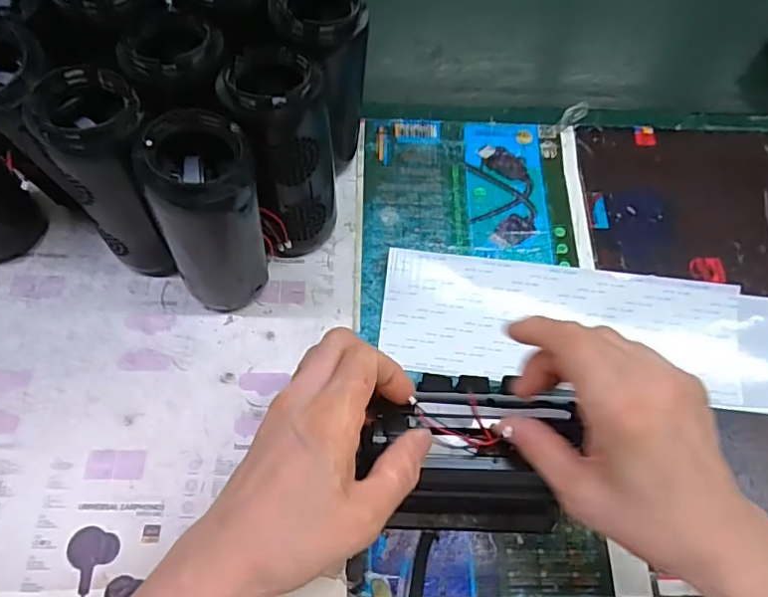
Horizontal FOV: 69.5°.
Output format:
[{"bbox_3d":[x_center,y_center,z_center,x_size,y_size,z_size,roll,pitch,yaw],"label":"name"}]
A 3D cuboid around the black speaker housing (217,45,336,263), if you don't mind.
[{"bbox_3d":[-0.067,-0.091,0.381,0.059,0.145,0.075,13,65,4],"label":"black speaker housing"}]

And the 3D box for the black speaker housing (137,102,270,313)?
[{"bbox_3d":[-0.108,-0.048,0.358,0.064,0.145,0.060,-20,67,-12],"label":"black speaker housing"}]

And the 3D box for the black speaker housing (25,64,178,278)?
[{"bbox_3d":[-0.170,-0.075,0.365,0.056,0.149,0.058,1,65,-2],"label":"black speaker housing"}]

